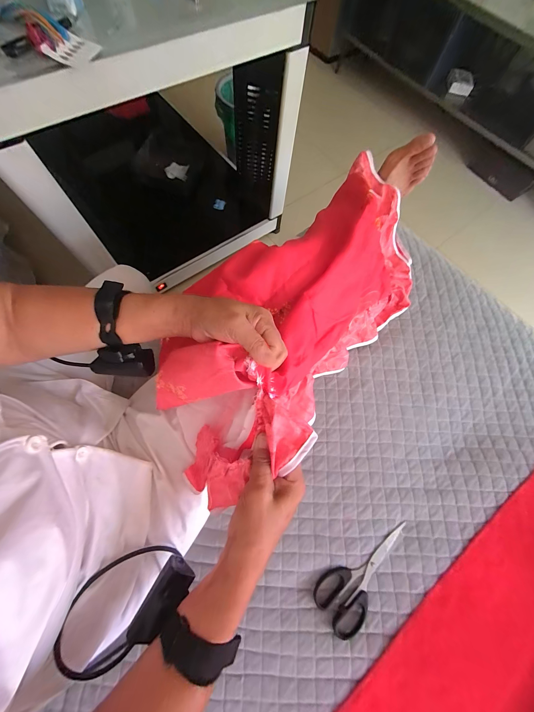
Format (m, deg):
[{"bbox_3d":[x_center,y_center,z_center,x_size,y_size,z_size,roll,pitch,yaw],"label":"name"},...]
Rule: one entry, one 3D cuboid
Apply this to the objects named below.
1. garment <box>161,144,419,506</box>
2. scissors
[{"bbox_3d":[0.073,-0.080,0.398,0.222,0.160,0.577,37,63,12],"label":"garment"},{"bbox_3d":[0.142,0.304,0.356,0.162,0.005,0.067,-36,78,-16],"label":"scissors"}]

